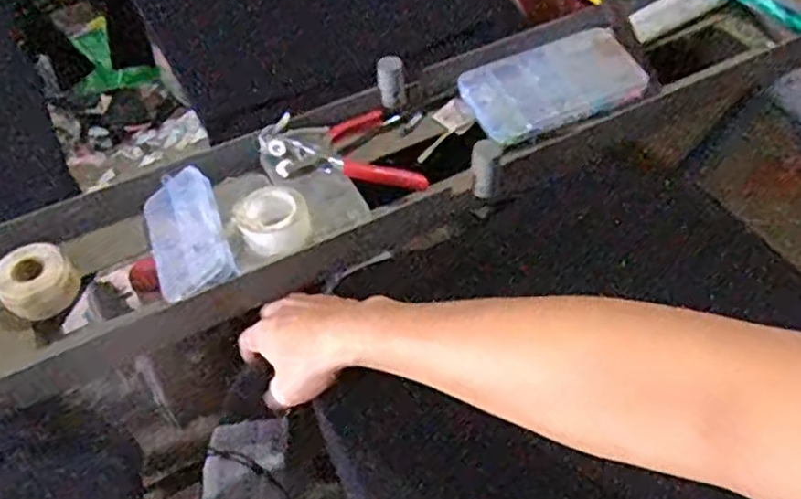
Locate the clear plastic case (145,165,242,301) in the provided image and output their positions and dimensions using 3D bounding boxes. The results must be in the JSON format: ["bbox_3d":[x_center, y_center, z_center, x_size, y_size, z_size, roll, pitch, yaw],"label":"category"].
[{"bbox_3d":[-0.193,-0.014,0.639,0.072,0.019,0.133,-35,55,8],"label":"clear plastic case"}]

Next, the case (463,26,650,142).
[{"bbox_3d":[0.161,-0.179,0.751,0.178,0.028,0.108,-22,67,-8],"label":"case"}]

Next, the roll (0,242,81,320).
[{"bbox_3d":[-0.328,0.029,0.631,0.069,0.032,0.066,-26,54,-18],"label":"roll"}]

